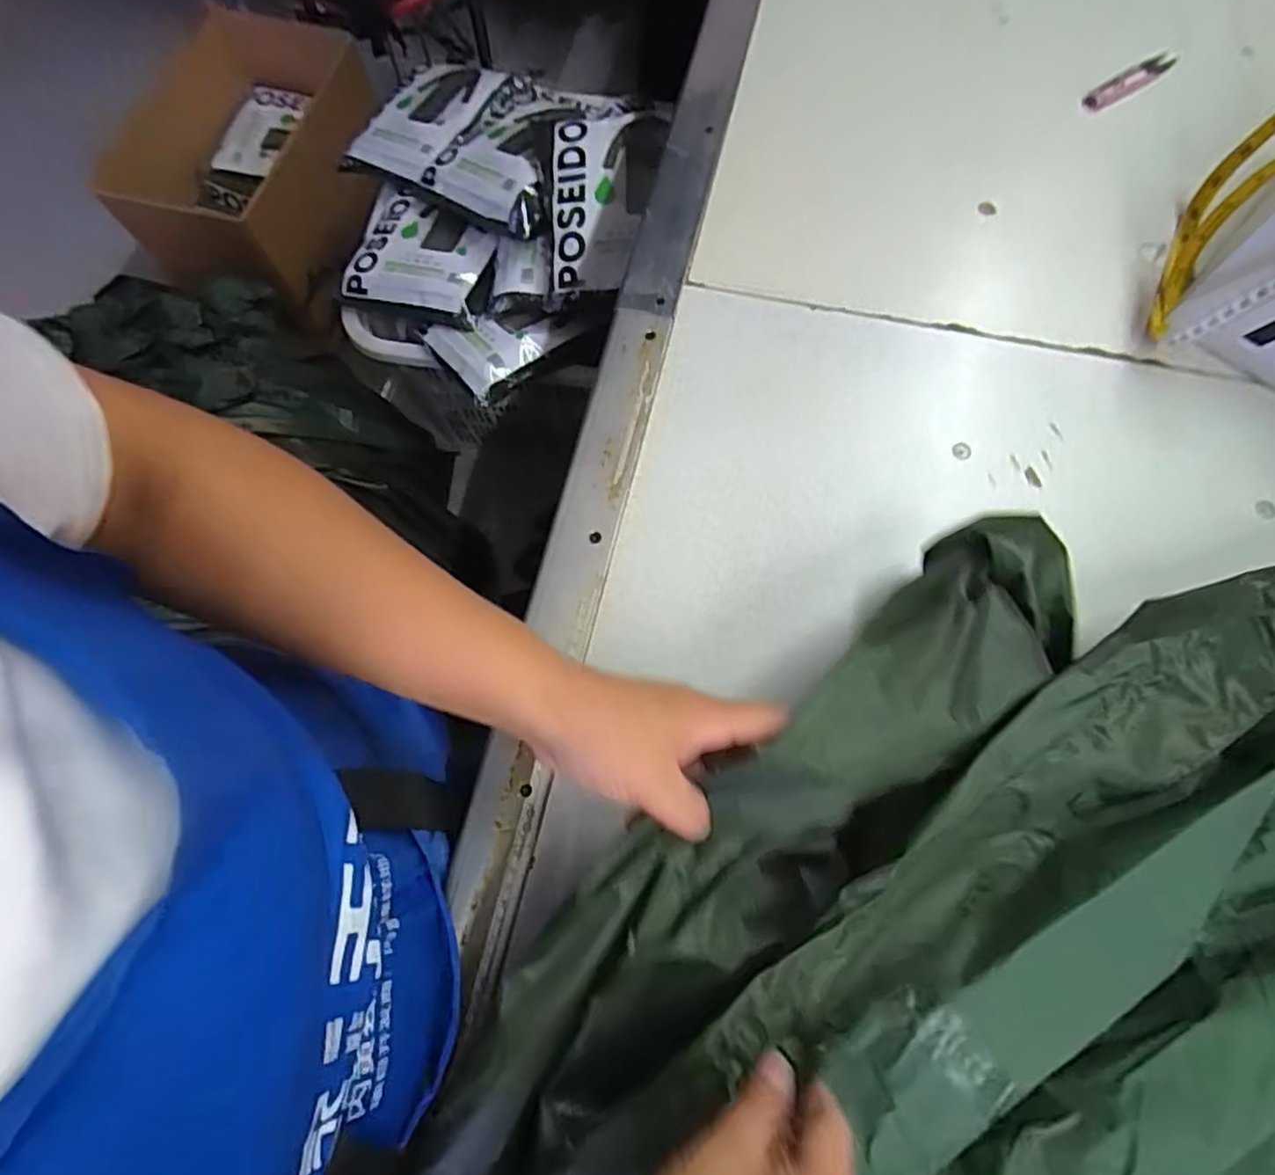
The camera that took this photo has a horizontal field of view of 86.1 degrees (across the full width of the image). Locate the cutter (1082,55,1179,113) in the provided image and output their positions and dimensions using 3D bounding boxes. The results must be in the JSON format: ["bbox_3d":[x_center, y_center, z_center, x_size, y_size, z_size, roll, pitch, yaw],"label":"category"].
[{"bbox_3d":[0.473,-0.487,0.658,0.123,0.010,0.020,-34,74,-11],"label":"cutter"}]

